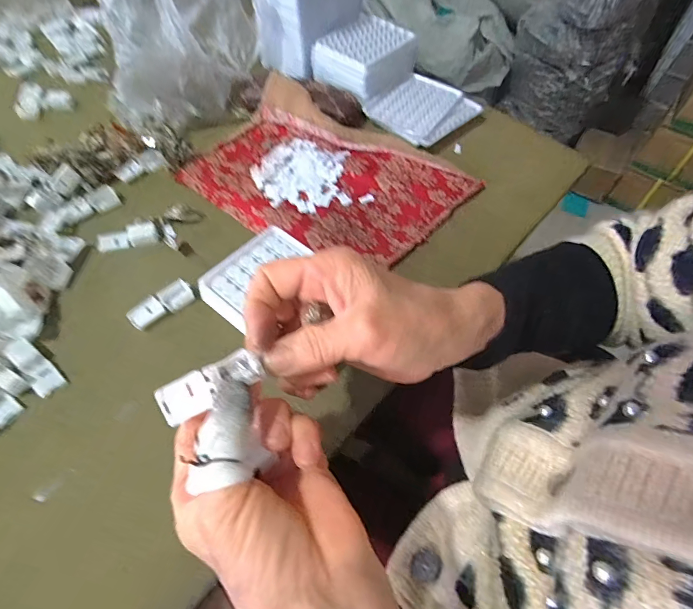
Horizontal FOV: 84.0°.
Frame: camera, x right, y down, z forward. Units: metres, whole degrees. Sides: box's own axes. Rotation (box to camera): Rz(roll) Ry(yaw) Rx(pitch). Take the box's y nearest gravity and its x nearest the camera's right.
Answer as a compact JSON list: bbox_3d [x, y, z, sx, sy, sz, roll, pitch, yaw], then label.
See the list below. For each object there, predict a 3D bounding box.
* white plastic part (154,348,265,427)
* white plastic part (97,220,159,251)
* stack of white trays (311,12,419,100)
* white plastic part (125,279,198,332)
[{"bbox_3d":[-0.071,0.041,0.199,0.054,0.010,0.021,-28,84,8],"label":"white plastic part"},{"bbox_3d":[-0.220,-0.069,0.386,0.057,0.013,0.021,-10,59,-11],"label":"white plastic part"},{"bbox_3d":[0.030,-0.347,0.543,0.105,0.052,0.122,37,62,18],"label":"stack of white trays"},{"bbox_3d":[-0.167,0.000,0.348,0.056,0.013,0.023,-36,67,-24],"label":"white plastic part"}]

